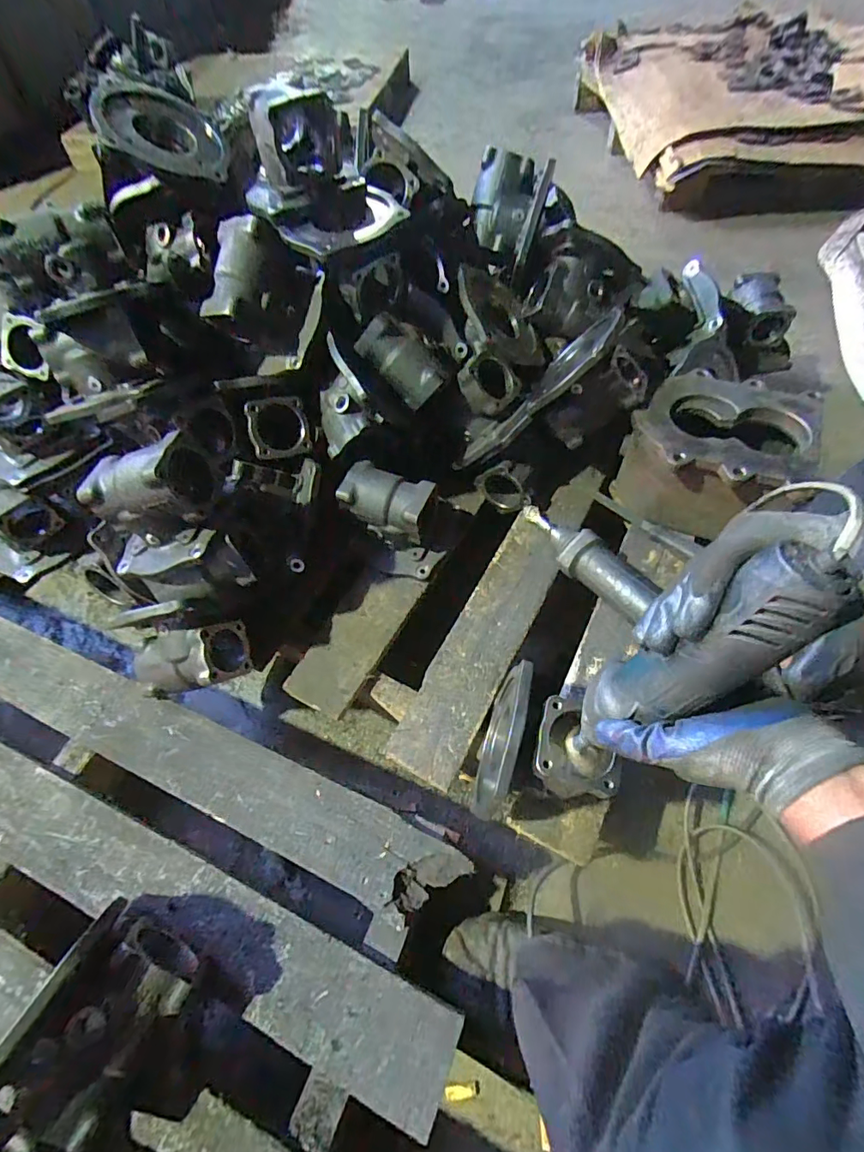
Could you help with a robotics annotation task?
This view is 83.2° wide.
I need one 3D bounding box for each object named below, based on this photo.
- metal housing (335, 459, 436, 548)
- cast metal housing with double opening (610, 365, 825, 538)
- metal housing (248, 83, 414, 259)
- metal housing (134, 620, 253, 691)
[{"bbox_3d":[-0.062,-0.101,0.704,0.125,0.080,0.079,21,61,16],"label":"metal housing"},{"bbox_3d":[0.392,-0.168,0.693,0.217,0.151,0.194,28,63,19],"label":"cast metal housing with double opening"},{"bbox_3d":[-0.163,-0.556,0.649,0.177,0.107,0.262,-22,59,-10],"label":"metal housing"},{"bbox_3d":[-0.310,0.105,0.626,0.126,0.074,0.077,-10,89,22],"label":"metal housing"}]

